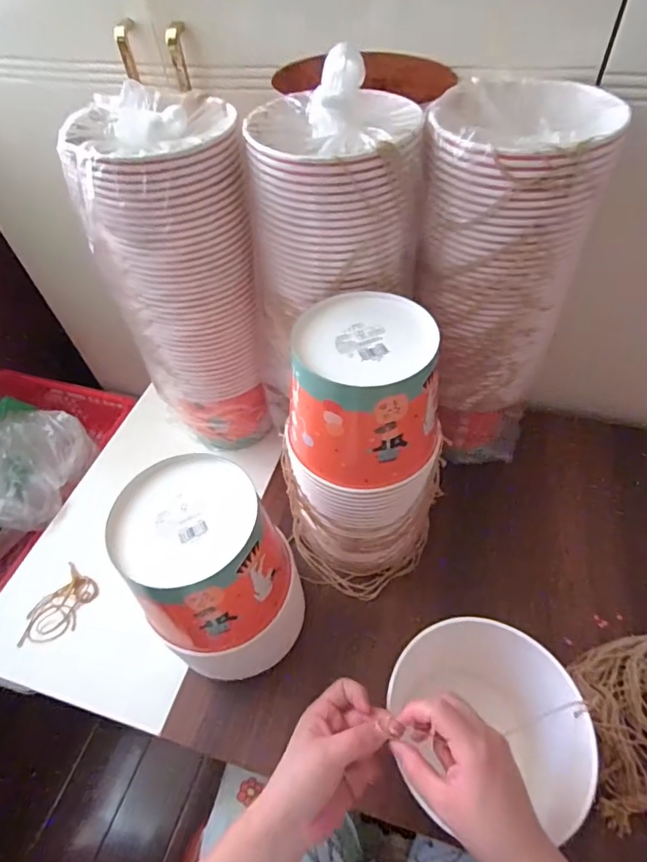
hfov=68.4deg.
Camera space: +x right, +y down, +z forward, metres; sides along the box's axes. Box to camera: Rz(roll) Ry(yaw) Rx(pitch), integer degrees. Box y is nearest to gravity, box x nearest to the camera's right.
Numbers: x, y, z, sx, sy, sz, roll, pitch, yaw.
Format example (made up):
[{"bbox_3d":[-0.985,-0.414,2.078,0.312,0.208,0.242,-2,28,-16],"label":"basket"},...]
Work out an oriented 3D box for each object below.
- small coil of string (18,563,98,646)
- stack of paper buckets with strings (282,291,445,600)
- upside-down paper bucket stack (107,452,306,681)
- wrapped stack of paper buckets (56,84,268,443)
[{"bbox_3d":[-0.333,0.226,0.602,0.058,0.011,0.099,17,56,17],"label":"small coil of string"},{"bbox_3d":[0.044,0.038,0.525,0.155,0.311,0.176,23,58,21],"label":"stack of paper buckets with strings"},{"bbox_3d":[-0.109,0.149,0.499,0.139,0.234,0.144,-31,56,-18],"label":"upside-down paper bucket stack"},{"bbox_3d":[-0.157,-0.165,0.611,0.163,0.416,0.169,-4,52,2],"label":"wrapped stack of paper buckets"}]

